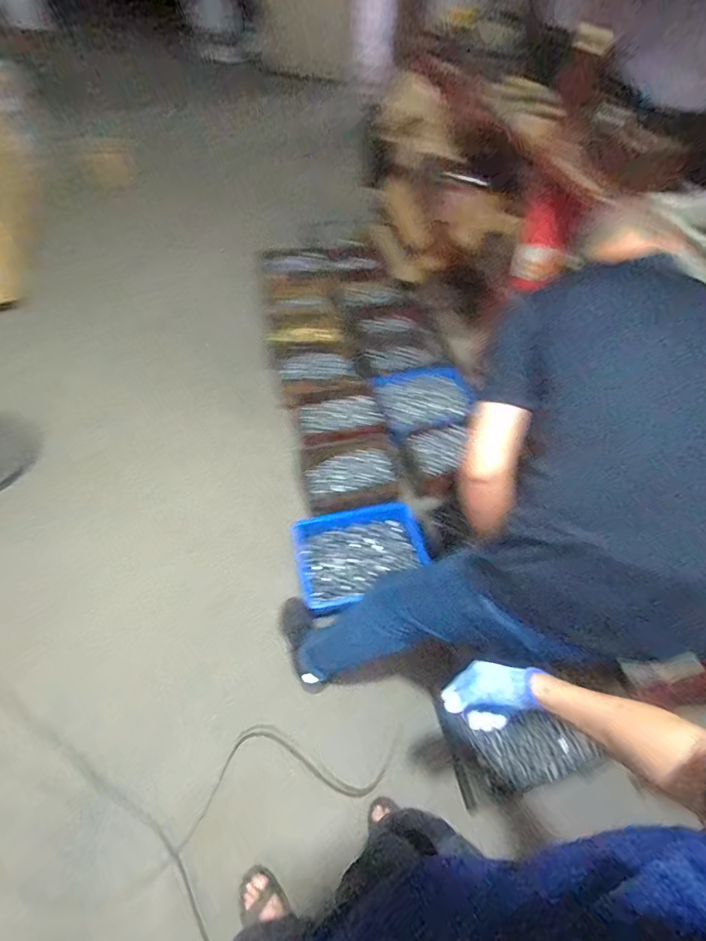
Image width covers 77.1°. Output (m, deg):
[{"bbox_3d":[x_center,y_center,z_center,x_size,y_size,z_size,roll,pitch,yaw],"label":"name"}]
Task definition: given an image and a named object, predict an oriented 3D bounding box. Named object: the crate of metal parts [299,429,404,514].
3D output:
[{"bbox_3d":[-0.013,-0.001,1.733,0.412,0.084,0.263,-10,55,-12],"label":"crate of metal parts"}]

